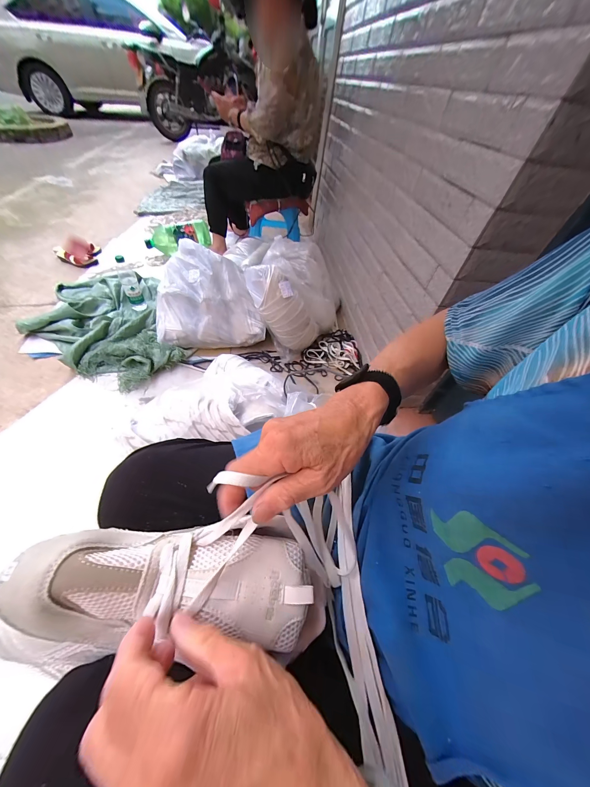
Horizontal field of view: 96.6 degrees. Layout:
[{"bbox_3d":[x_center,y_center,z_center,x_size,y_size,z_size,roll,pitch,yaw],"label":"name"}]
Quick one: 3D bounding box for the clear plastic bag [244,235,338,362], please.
[{"bbox_3d":[0.023,-0.396,1.067,0.391,0.258,0.353,-19,56,-22],"label":"clear plastic bag"}]

